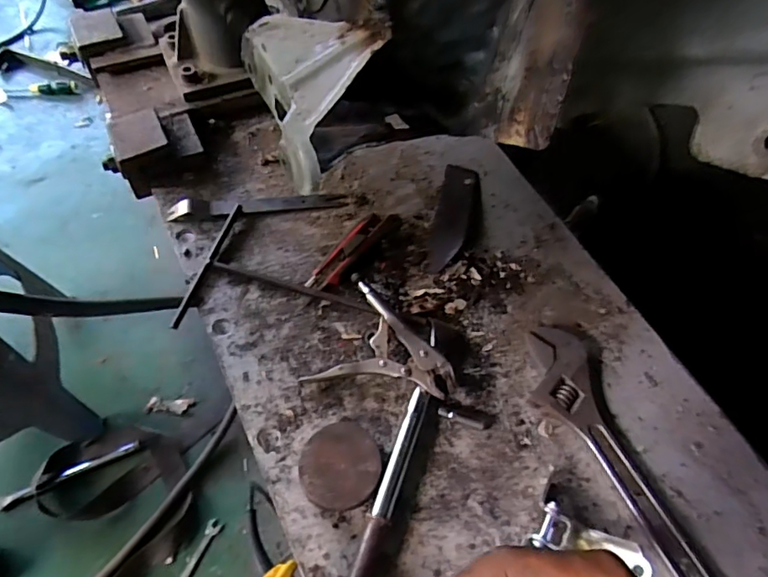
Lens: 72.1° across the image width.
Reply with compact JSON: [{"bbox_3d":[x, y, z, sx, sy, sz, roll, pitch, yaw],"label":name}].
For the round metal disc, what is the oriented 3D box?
[{"bbox_3d":[-0.044,0.181,0.536,0.078,0.027,0.081,2,59,-3],"label":"round metal disc"}]

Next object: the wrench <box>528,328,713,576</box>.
[{"bbox_3d":[0.248,0.184,0.553,0.072,0.031,0.327,-22,63,-16],"label":"wrench"}]

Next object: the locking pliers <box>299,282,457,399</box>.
[{"bbox_3d":[0.008,0.077,0.596,0.144,0.036,0.120,24,60,10],"label":"locking pliers"}]

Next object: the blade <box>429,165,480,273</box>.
[{"bbox_3d":[0.101,-0.103,0.728,0.055,0.014,0.195,12,59,4],"label":"blade"}]

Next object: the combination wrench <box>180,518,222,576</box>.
[{"bbox_3d":[-0.350,0.501,0.949,0.026,0.010,0.167,24,60,11],"label":"combination wrench"}]

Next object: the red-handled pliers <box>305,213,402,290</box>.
[{"bbox_3d":[-0.038,-0.049,0.673,0.042,0.030,0.141,36,63,17],"label":"red-handled pliers"}]

